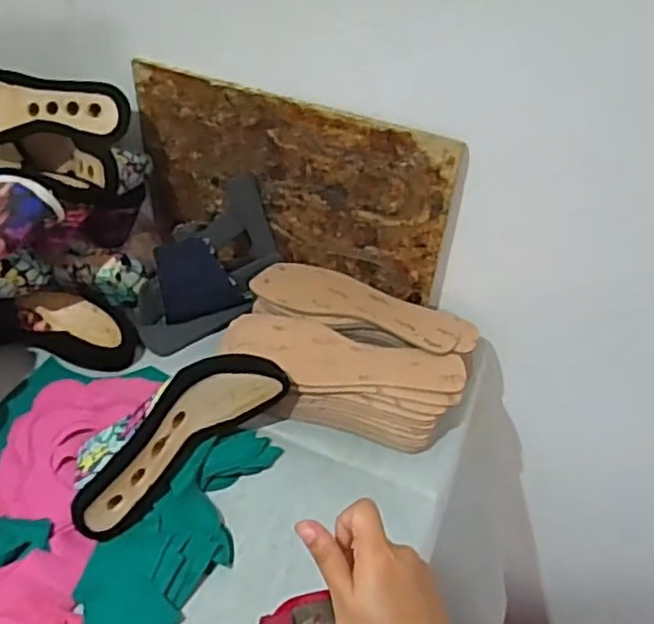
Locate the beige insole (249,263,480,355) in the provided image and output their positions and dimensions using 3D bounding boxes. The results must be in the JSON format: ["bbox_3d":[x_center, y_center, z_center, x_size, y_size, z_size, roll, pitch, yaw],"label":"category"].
[{"bbox_3d":[0.040,-0.009,0.779,0.256,0.006,0.078,16,47,13],"label":"beige insole"}]

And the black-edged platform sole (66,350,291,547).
[{"bbox_3d":[-0.148,0.111,0.664,0.222,0.088,0.077,-31,54,-28],"label":"black-edged platform sole"}]

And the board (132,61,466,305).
[{"bbox_3d":[-0.043,-0.142,0.773,0.365,0.196,0.019,17,47,14],"label":"board"}]

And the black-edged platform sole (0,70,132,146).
[{"bbox_3d":[-0.328,-0.223,0.775,0.233,0.053,0.079,7,87,8],"label":"black-edged platform sole"}]

